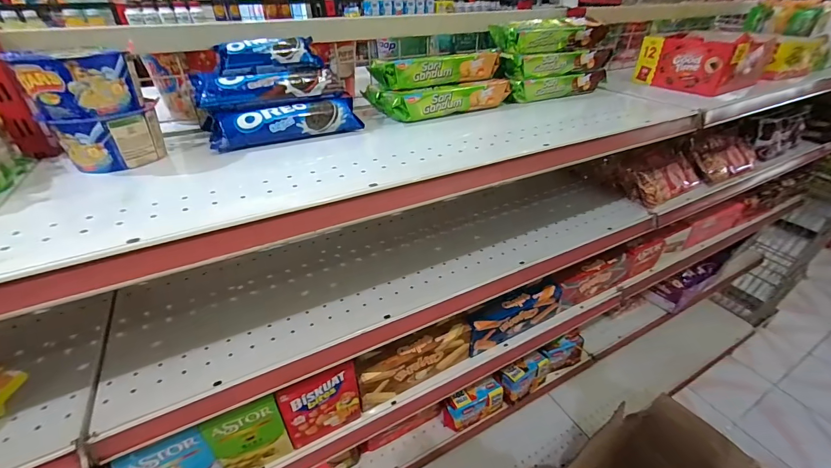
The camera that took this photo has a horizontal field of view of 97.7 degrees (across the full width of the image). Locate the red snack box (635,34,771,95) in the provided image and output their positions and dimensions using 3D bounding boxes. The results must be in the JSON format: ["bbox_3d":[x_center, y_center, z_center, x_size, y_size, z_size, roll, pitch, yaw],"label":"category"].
[{"bbox_3d":[0.541,-0.326,0.696,0.151,0.087,0.160,-17,38,-23],"label":"red snack box"}]

